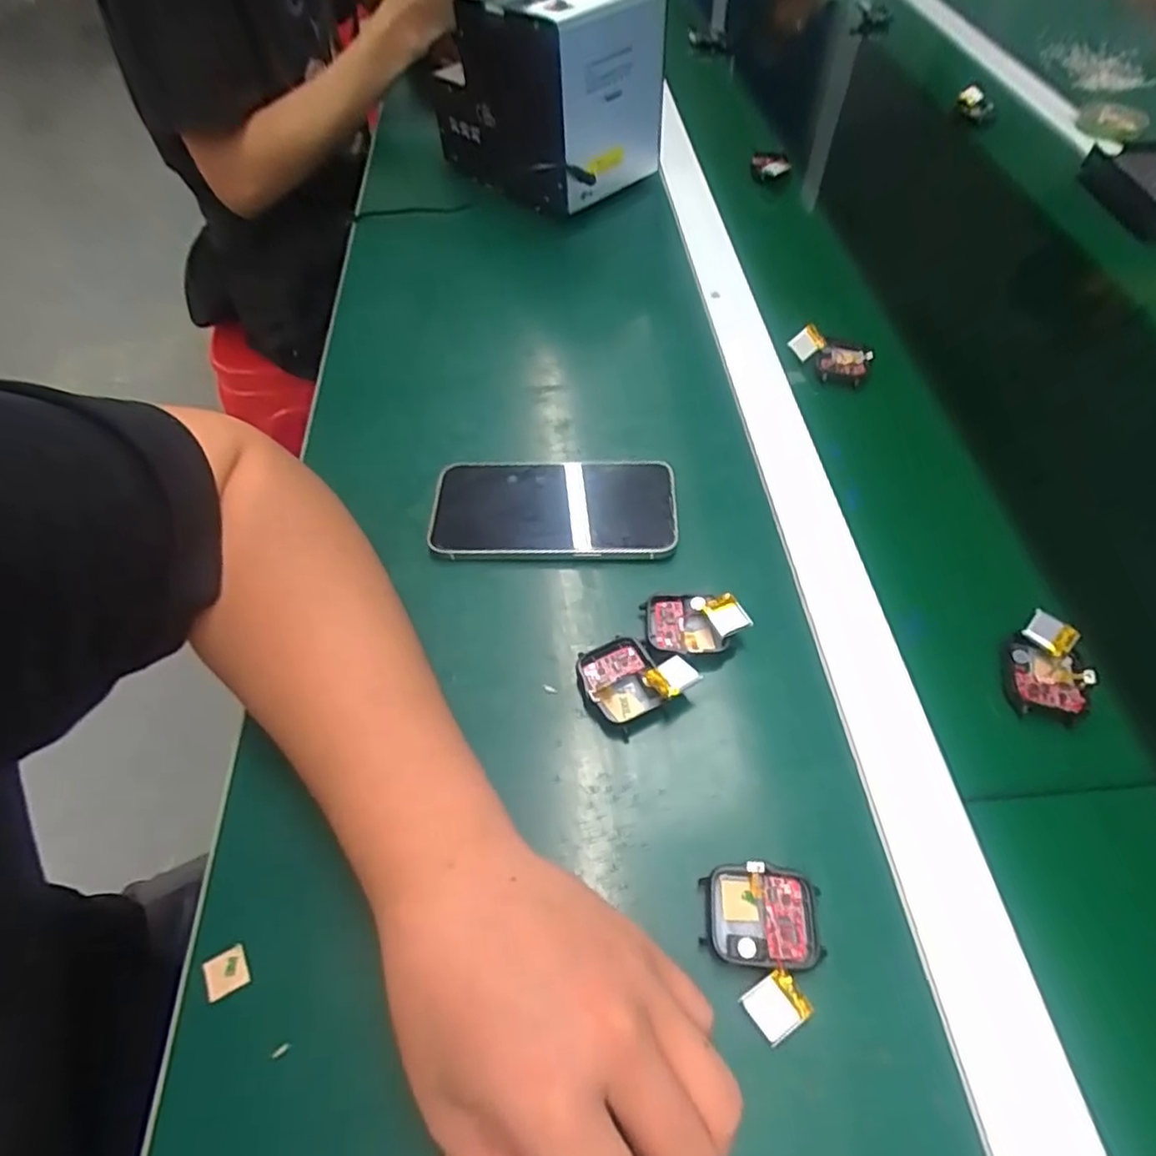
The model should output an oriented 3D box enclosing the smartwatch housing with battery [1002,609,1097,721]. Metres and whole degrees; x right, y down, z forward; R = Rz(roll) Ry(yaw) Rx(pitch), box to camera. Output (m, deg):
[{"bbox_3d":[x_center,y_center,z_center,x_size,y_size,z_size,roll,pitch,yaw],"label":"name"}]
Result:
[{"bbox_3d":[0.239,0.045,0.336,0.034,0.016,0.052,9,56,7],"label":"smartwatch housing with battery"}]

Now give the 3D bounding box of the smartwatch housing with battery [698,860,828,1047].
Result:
[{"bbox_3d":[0.075,0.148,0.265,0.045,0.015,0.059,1,56,2],"label":"smartwatch housing with battery"}]

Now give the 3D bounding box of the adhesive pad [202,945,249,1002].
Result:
[{"bbox_3d":[-0.144,0.161,0.269,0.016,0.004,0.016,-24,58,-15],"label":"adhesive pad"}]

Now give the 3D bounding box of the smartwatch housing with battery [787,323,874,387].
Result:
[{"bbox_3d":[0.182,-0.161,0.477,0.056,0.026,0.034,15,57,11],"label":"smartwatch housing with battery"}]

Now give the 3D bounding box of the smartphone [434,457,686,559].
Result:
[{"bbox_3d":[-0.014,-0.043,0.400,0.143,0.009,0.072,0,57,5],"label":"smartphone"}]

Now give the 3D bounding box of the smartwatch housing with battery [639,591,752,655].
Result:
[{"bbox_3d":[0.062,0.023,0.346,0.050,0.016,0.036,-1,56,0],"label":"smartwatch housing with battery"}]

